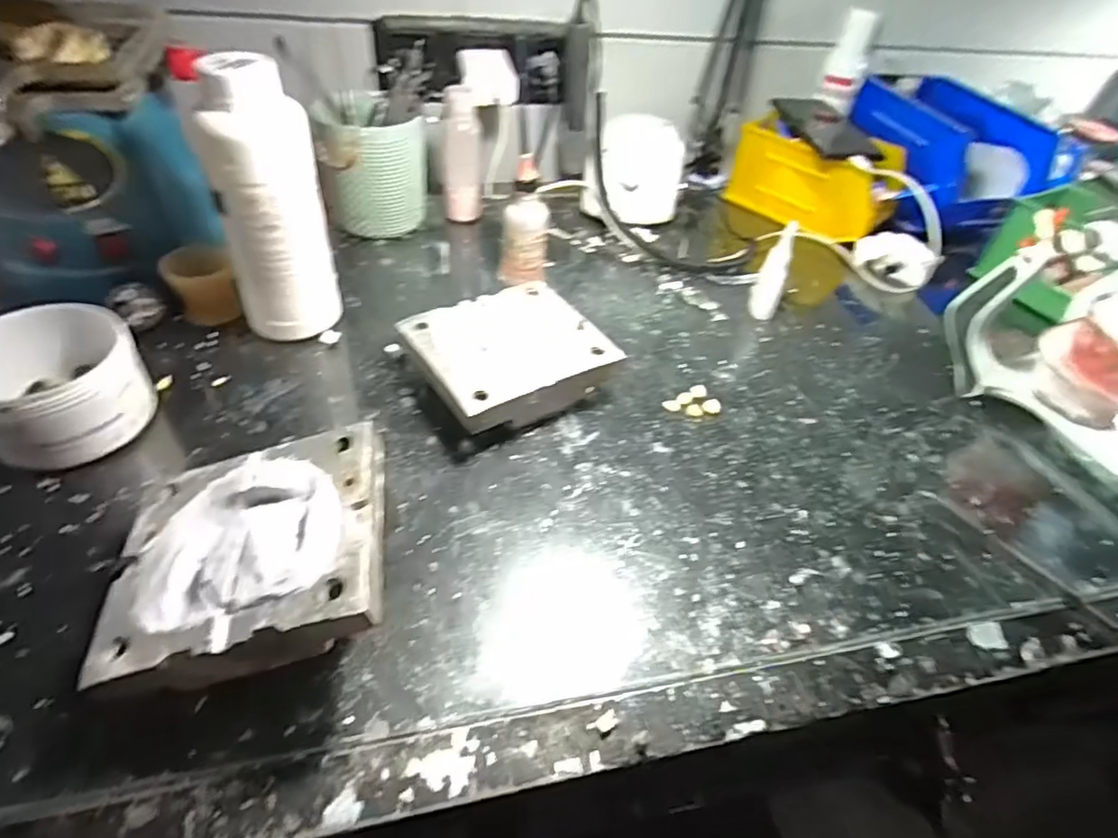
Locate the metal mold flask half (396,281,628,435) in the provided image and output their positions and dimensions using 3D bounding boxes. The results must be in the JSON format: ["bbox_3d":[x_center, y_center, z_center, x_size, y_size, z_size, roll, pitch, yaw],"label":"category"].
[{"bbox_3d":[-0.038,-0.042,0.464,0.132,0.043,0.116,-23,52,-27],"label":"metal mold flask half"}]

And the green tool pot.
[{"bbox_3d":[-0.178,-0.245,0.596,0.094,0.123,0.088,-9,47,-16],"label":"green tool pot"}]

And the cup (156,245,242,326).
[{"bbox_3d":[-0.287,-0.108,0.495,0.044,0.048,0.039,-17,50,-22],"label":"cup"}]

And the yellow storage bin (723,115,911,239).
[{"bbox_3d":[0.290,-0.277,0.710,0.175,0.086,0.110,32,50,22],"label":"yellow storage bin"}]

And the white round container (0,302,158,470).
[{"bbox_3d":[-0.315,-0.018,0.390,0.092,0.068,0.092,4,45,-4],"label":"white round container"}]

